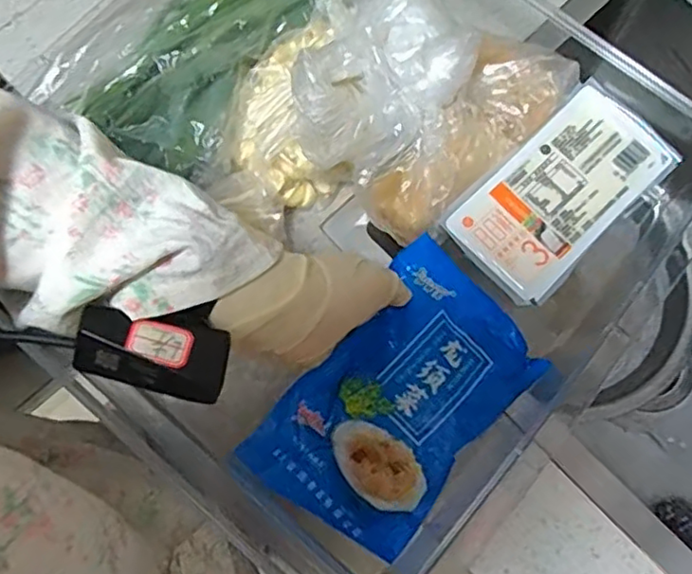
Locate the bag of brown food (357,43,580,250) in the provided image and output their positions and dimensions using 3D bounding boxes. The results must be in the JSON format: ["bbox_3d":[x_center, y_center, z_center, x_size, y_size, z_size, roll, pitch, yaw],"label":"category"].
[{"bbox_3d":[0.093,-0.109,0.433,0.068,0.043,0.187,36,78,7],"label":"bag of brown food"}]

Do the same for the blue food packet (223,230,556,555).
[{"bbox_3d":[0.038,0.079,0.417,0.130,0.029,0.196,44,79,-7],"label":"blue food packet"}]

